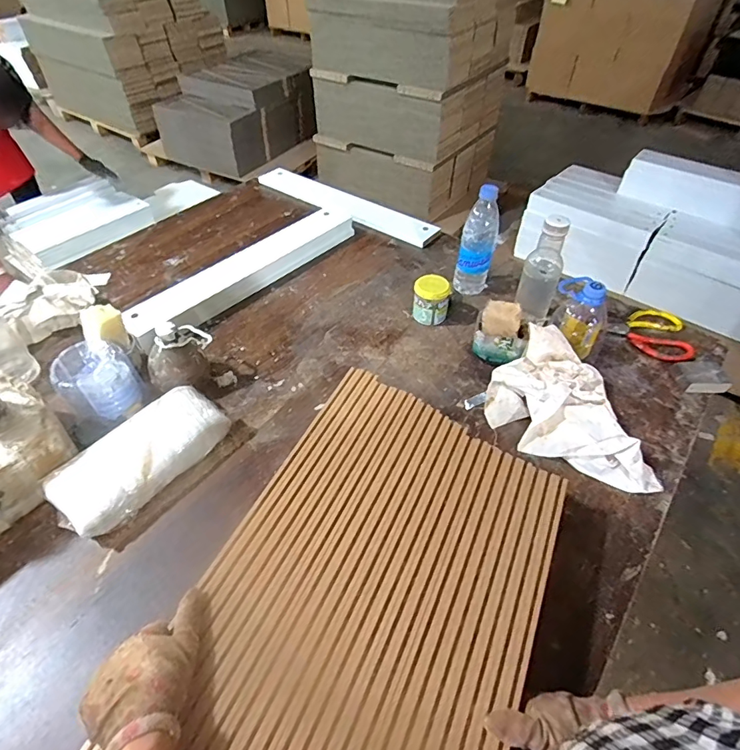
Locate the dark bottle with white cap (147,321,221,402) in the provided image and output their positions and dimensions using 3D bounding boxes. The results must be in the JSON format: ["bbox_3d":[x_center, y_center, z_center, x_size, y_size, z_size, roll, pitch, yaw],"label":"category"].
[{"bbox_3d":[-0.308,-0.031,0.749,0.094,0.122,0.096,-8,48,-7],"label":"dark bottle with white cap"}]

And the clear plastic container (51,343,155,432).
[{"bbox_3d":[-0.416,0.014,0.715,0.103,0.097,0.094,-27,53,-22],"label":"clear plastic container"}]

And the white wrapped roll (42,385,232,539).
[{"bbox_3d":[-0.318,0.117,0.651,0.119,0.058,0.233,35,56,28],"label":"white wrapped roll"}]

